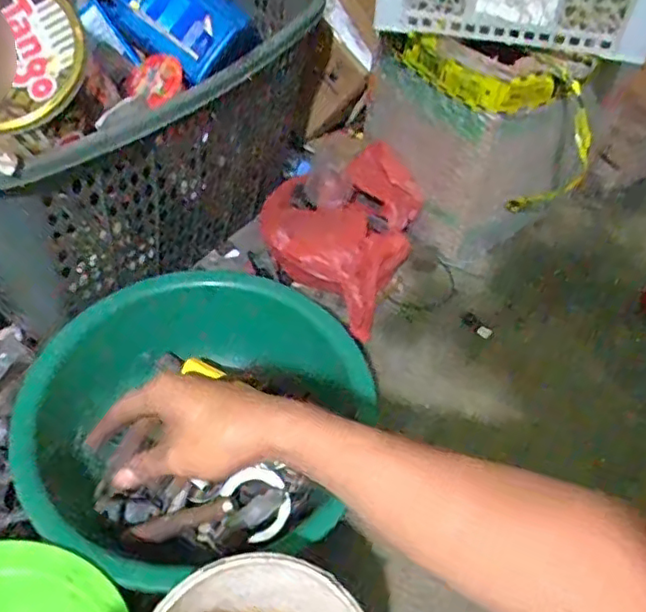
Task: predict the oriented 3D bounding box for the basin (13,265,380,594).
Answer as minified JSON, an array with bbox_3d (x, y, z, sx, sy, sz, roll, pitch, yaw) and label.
[{"bbox_3d":[-0.129,0.139,0.693,0.358,0.113,0.348,19,52,11],"label":"basin"}]

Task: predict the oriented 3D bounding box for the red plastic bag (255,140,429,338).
[{"bbox_3d":[0.033,-0.119,0.899,0.197,0.108,0.257,-34,60,-27],"label":"red plastic bag"}]

